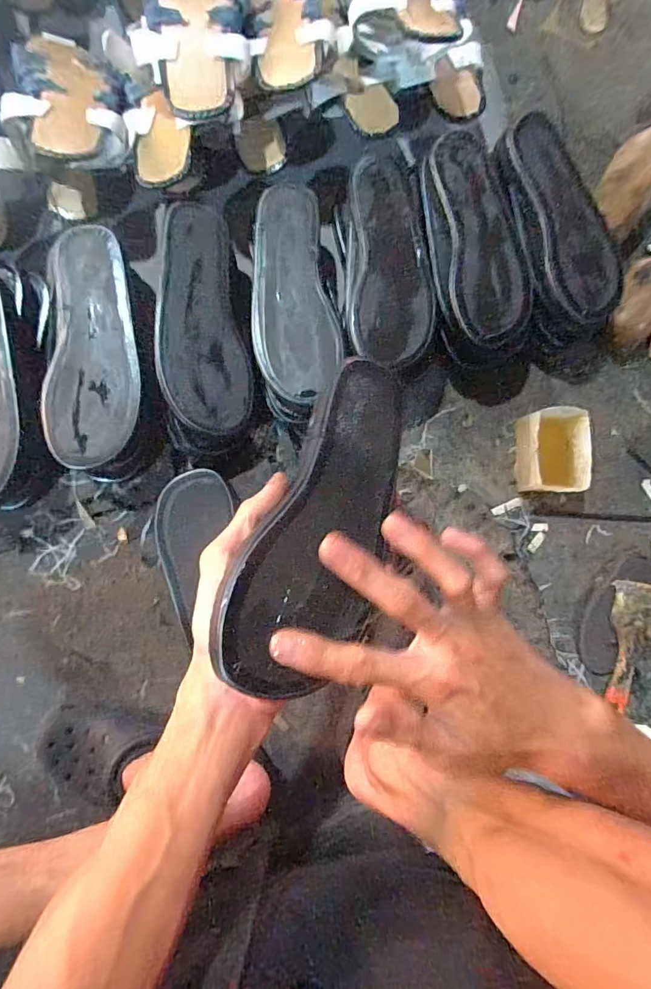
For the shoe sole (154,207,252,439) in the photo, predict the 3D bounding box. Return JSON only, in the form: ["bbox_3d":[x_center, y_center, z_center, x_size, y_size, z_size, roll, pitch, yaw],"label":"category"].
[{"bbox_3d":[-0.136,-0.187,0.478,0.091,0.015,0.236,-9,90,-22],"label":"shoe sole"}]

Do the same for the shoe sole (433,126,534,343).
[{"bbox_3d":[0.171,-0.280,0.492,0.082,0.025,0.222,-10,88,-4],"label":"shoe sole"}]

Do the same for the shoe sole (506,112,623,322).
[{"bbox_3d":[0.270,-0.310,0.507,0.082,0.030,0.223,-17,88,-4],"label":"shoe sole"}]

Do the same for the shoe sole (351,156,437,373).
[{"bbox_3d":[0.074,-0.259,0.480,0.086,0.012,0.236,1,87,-3],"label":"shoe sole"}]

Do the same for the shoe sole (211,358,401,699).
[{"bbox_3d":[0.009,0.011,0.288,0.077,0.019,0.227,25,67,-2],"label":"shoe sole"}]

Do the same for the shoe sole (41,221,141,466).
[{"bbox_3d":[-0.236,-0.150,0.454,0.088,0.011,0.237,1,87,-3],"label":"shoe sole"}]

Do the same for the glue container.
[{"bbox_3d":[0.276,-0.052,0.546,0.067,0.062,0.097,1,87,-3],"label":"glue container"}]

